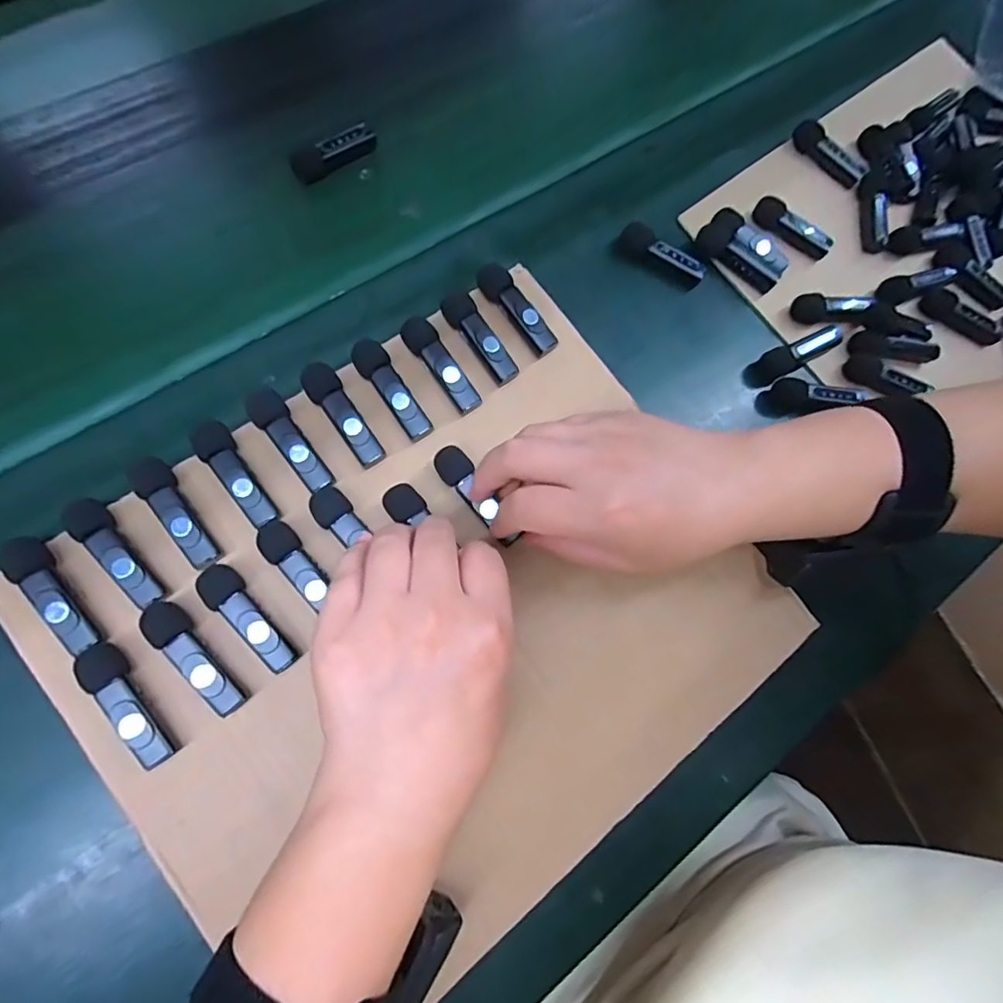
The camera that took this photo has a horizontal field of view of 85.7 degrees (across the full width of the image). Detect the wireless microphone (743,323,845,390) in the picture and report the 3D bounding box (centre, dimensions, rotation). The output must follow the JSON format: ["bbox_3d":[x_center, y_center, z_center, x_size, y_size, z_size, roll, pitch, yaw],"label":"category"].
[{"bbox_3d":[0.213,-0.107,0.385,0.068,0.019,0.022,-27,78,-13],"label":"wireless microphone"}]

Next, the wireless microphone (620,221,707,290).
[{"bbox_3d":[0.116,-0.176,0.388,0.065,0.013,0.019,29,71,-6],"label":"wireless microphone"}]

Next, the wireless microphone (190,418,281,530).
[{"bbox_3d":[-0.143,-0.015,0.289,0.018,0.011,0.064,-35,86,-13],"label":"wireless microphone"}]

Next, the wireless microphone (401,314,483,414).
[{"bbox_3d":[-0.035,-0.082,0.319,0.018,0.010,0.063,-36,88,-13],"label":"wireless microphone"}]

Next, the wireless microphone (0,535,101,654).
[{"bbox_3d":[-0.220,0.045,0.264,0.017,0.012,0.064,-37,86,-13],"label":"wireless microphone"}]

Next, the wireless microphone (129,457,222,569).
[{"bbox_3d":[-0.169,0.005,0.280,0.016,0.011,0.065,-35,85,-13],"label":"wireless microphone"}]

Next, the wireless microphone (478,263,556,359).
[{"bbox_3d":[0.010,-0.119,0.334,0.018,0.011,0.065,-37,88,-13],"label":"wireless microphone"}]

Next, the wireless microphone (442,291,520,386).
[{"bbox_3d":[-0.013,-0.100,0.326,0.018,0.011,0.062,-35,88,-13],"label":"wireless microphone"}]

